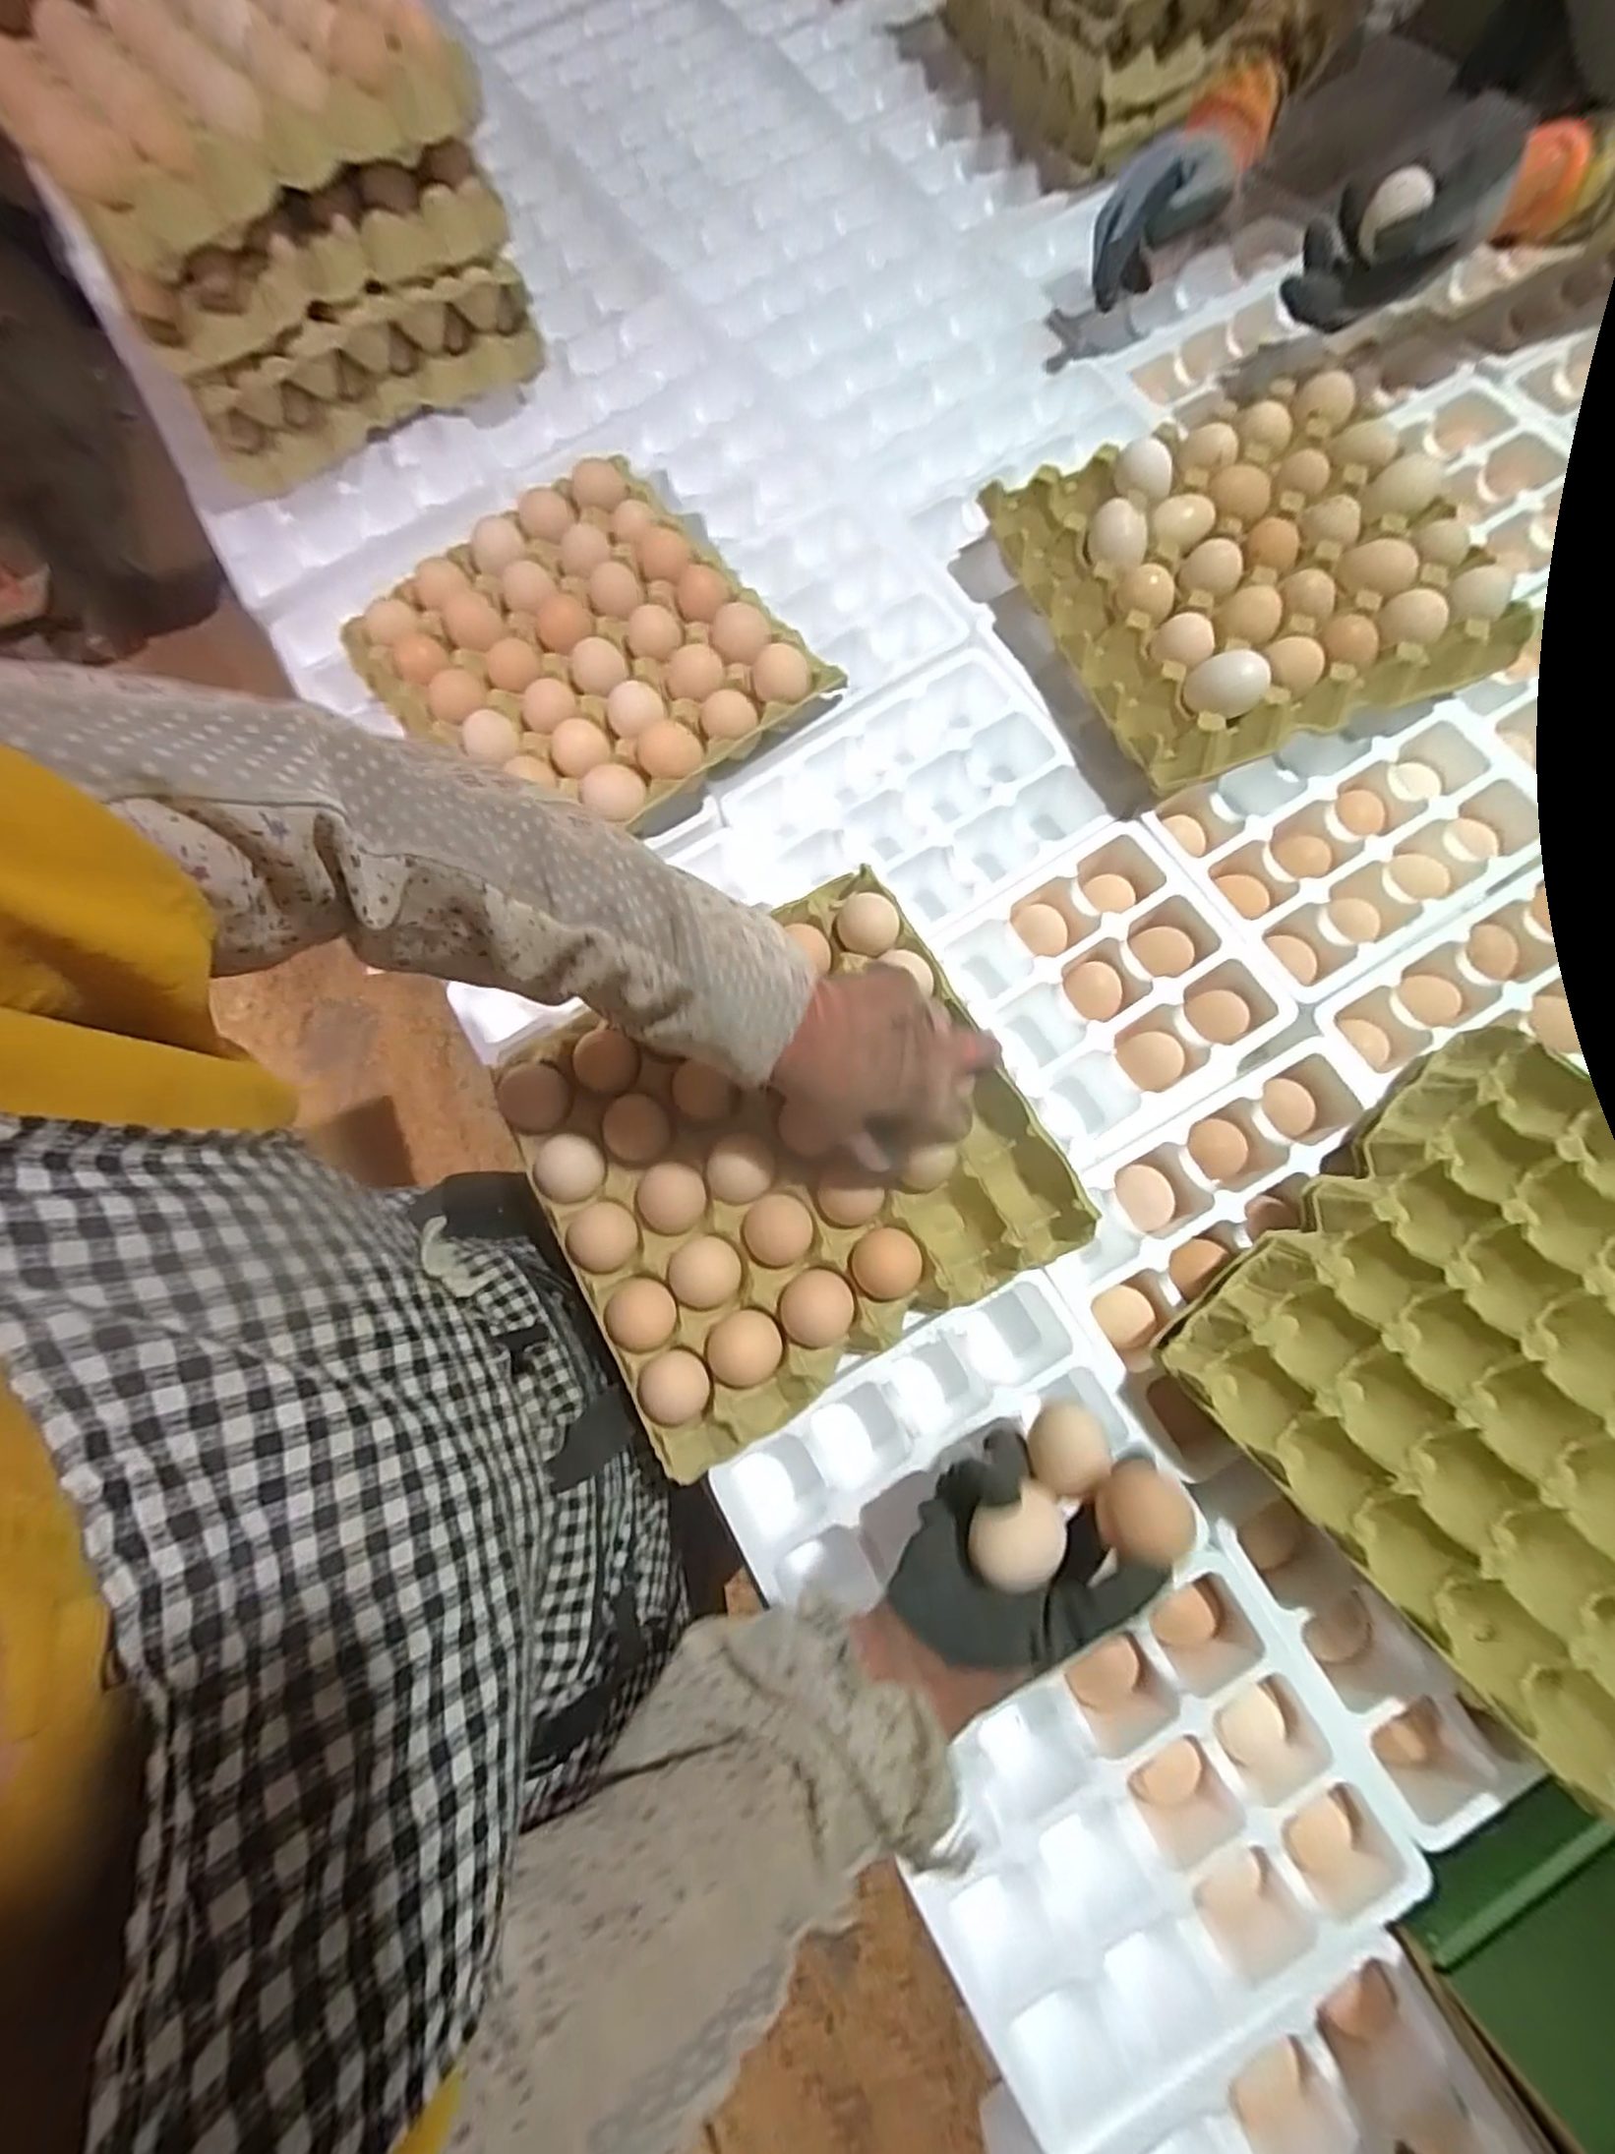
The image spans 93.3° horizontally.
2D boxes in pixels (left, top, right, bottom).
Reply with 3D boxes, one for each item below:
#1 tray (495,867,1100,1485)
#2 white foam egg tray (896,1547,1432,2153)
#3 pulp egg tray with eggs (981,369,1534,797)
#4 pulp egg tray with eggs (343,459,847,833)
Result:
[{"bbox_3d":[-0.019,0.047,0.477,0.283,0.045,0.277,-29,77,-5],"label":"tray"},{"bbox_3d":[0.180,0.414,0.432,0.245,0.063,0.191,-32,76,-5],"label":"white foam egg tray"},{"bbox_3d":[0.322,-0.372,0.566,0.305,0.063,0.275,-21,75,-2],"label":"pulp egg tray with eggs"},{"bbox_3d":[-0.171,-0.316,0.583,0.252,0.058,0.287,-40,77,-7],"label":"pulp egg tray with eggs"}]

